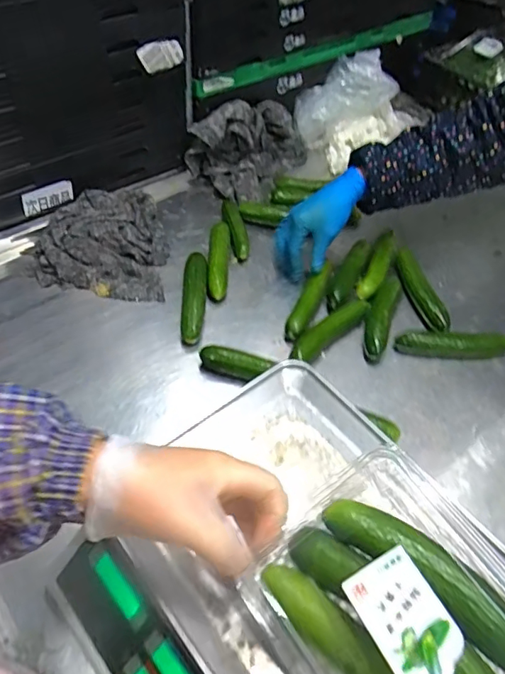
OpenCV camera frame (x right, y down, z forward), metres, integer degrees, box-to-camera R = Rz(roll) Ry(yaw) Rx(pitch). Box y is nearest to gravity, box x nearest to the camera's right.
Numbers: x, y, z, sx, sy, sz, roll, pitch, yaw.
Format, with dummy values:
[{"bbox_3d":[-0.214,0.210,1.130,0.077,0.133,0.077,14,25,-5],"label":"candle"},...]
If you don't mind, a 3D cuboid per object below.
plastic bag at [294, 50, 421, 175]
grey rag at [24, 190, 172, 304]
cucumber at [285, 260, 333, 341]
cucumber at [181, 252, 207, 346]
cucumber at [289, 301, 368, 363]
[{"bbox_3d":[0.195,-0.423,0.966,0.139,0.123,0.248,37,57,23],"label":"plastic bag"},{"bbox_3d":[-0.226,-0.140,0.762,0.194,0.049,0.208,-3,51,-8],"label":"grey rag"},{"bbox_3d":[0.081,-0.051,0.728,0.027,0.026,0.149,21,52,12],"label":"cucumber"},{"bbox_3d":[-0.080,-0.057,0.702,0.031,0.024,0.142,3,64,-3],"label":"cucumber"},{"bbox_3d":[0.106,-0.010,0.694,0.150,0.030,0.026,-36,62,-29],"label":"cucumber"}]

